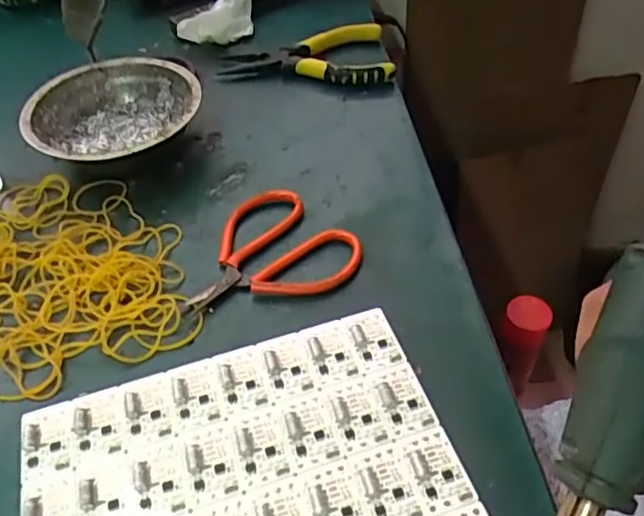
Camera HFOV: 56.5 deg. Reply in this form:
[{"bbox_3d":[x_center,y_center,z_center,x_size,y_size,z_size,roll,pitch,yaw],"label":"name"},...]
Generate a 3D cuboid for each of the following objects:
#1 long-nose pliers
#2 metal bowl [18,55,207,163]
[{"bbox_3d":[-0.012,-0.178,0.519,0.149,0.030,0.060,5,48,7],"label":"long-nose pliers"},{"bbox_3d":[-0.154,-0.101,0.455,0.123,0.043,0.123,-1,47,1],"label":"metal bowl"}]

